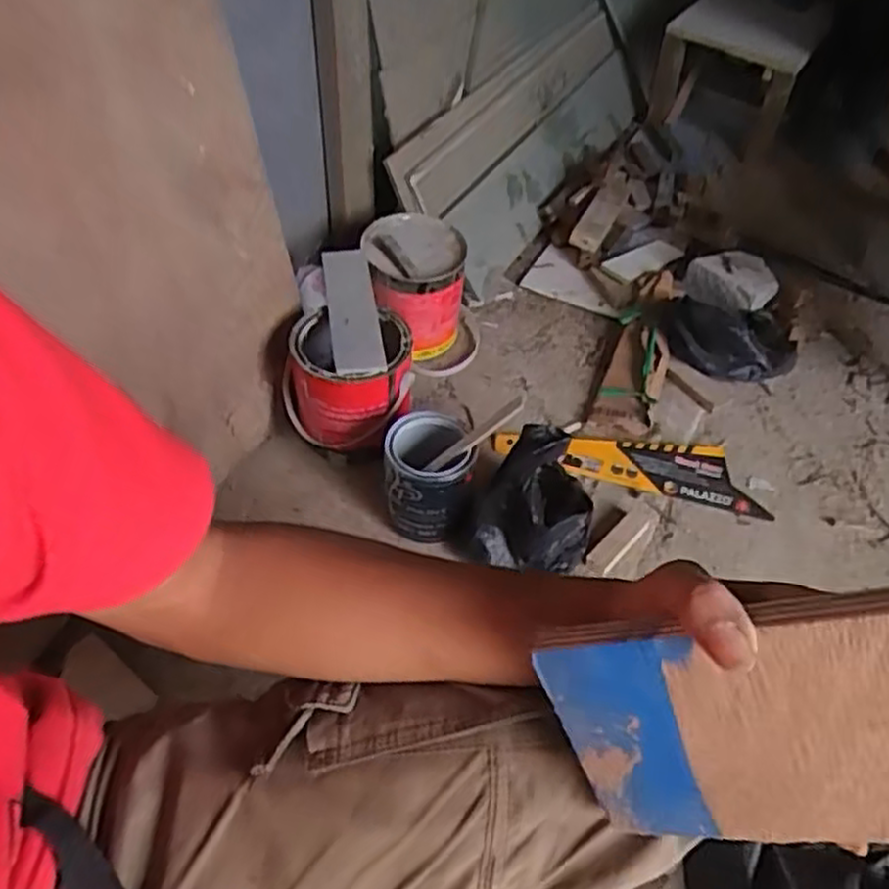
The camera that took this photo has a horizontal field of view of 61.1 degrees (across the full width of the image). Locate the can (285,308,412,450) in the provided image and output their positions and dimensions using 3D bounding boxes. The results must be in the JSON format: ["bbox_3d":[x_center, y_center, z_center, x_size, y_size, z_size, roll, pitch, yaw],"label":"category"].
[{"bbox_3d":[-0.120,-0.087,0.971,0.163,0.122,0.139,13,48,9],"label":"can"}]

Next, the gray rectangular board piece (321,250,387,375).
[{"bbox_3d":[-0.120,-0.174,0.968,0.059,0.015,0.227,-4,52,-11],"label":"gray rectangular board piece"}]

